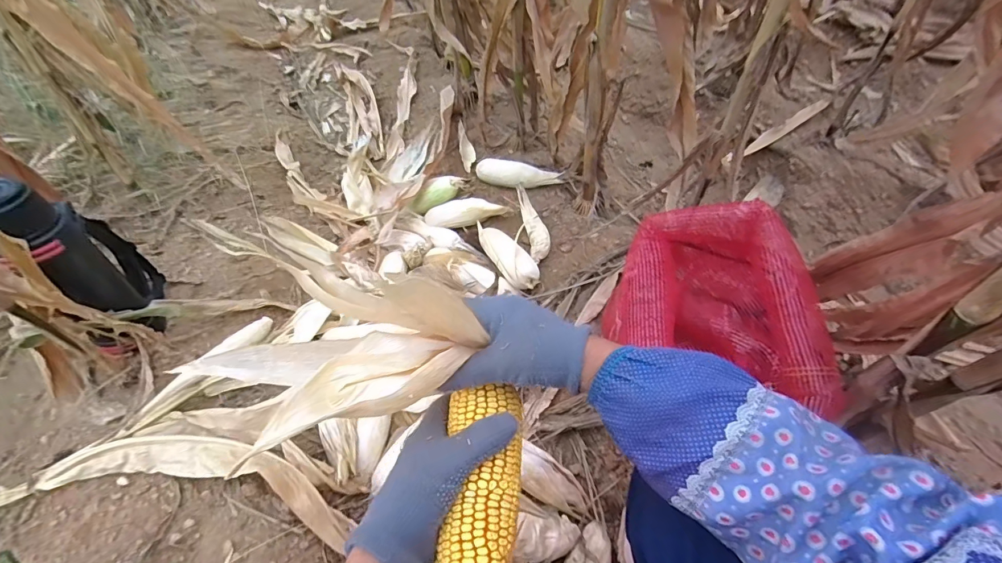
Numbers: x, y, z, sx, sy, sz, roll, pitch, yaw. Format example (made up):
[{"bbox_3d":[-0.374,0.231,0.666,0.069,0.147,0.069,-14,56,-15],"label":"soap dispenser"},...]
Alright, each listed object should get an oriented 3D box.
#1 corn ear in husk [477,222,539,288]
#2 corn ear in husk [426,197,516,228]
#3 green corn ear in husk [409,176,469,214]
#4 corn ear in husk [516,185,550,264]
[{"bbox_3d":[0.005,-0.064,0.911,0.069,0.050,0.217,-30,55,-19],"label":"corn ear in husk"},{"bbox_3d":[-0.089,-0.168,1.032,0.232,0.045,0.058,-2,49,25],"label":"corn ear in husk"},{"bbox_3d":[-0.167,-0.223,1.085,0.166,0.060,0.060,-27,51,10],"label":"green corn ear in husk"},{"bbox_3d":[0.075,-0.139,0.964,0.045,0.050,0.206,-9,51,-4],"label":"corn ear in husk"}]

